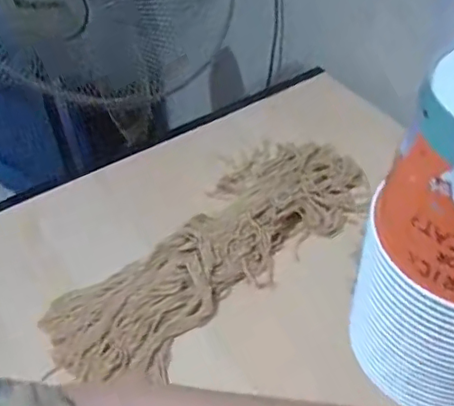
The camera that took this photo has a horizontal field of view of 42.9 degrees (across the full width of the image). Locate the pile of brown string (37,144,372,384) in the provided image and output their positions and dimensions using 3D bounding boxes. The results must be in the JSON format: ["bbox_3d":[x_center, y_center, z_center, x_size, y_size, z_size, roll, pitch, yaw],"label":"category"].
[{"bbox_3d":[-0.003,0.048,0.648,0.170,0.042,0.426,31,54,29],"label":"pile of brown string"}]

